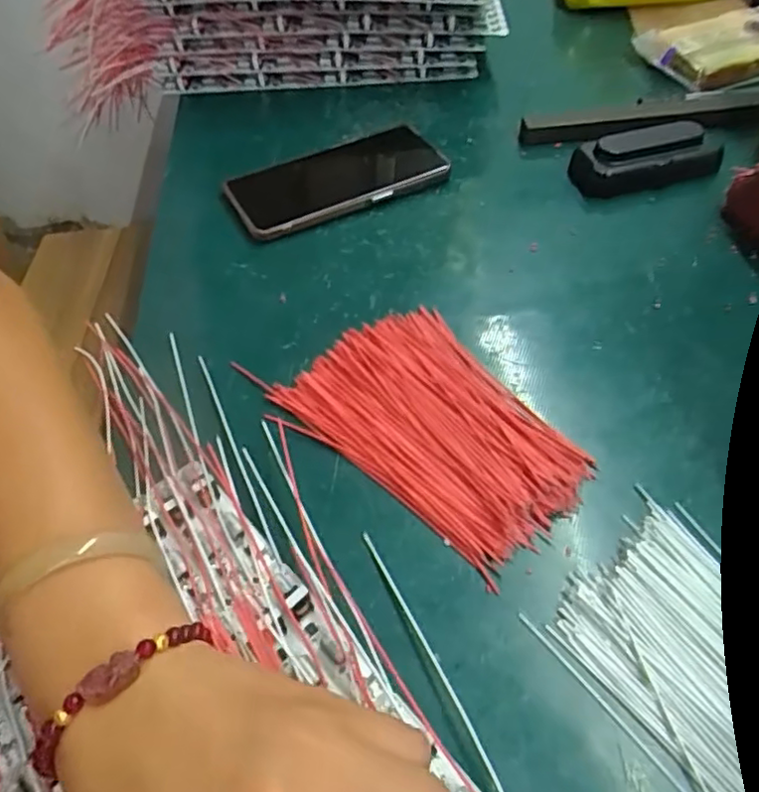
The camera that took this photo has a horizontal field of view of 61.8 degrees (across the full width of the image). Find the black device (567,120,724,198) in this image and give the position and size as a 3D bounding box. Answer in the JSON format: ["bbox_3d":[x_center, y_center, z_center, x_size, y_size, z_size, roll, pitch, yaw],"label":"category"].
[{"bbox_3d":[0.200,-0.179,0.477,0.100,0.034,0.042,-7,51,1],"label":"black device"}]

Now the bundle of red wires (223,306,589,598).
[{"bbox_3d":[0.028,0.016,0.338,0.105,0.010,0.156,-35,59,-24],"label":"bundle of red wires"}]

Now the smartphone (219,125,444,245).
[{"bbox_3d":[-0.033,-0.166,0.490,0.161,0.015,0.080,-24,55,-17],"label":"smartphone"}]

